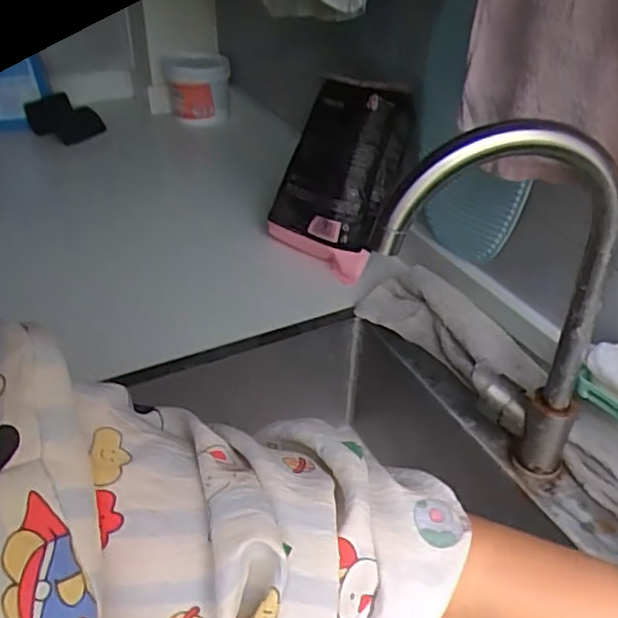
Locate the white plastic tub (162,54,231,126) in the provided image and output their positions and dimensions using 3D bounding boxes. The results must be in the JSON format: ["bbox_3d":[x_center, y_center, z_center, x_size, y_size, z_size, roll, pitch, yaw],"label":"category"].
[{"bbox_3d":[-0.225,-0.449,1.319,0.129,0.124,0.113,-6,37,-8],"label":"white plastic tub"}]

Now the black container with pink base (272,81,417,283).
[{"bbox_3d":[0.037,-0.185,0.892,0.177,0.253,0.068,29,14,39],"label":"black container with pink base"}]

